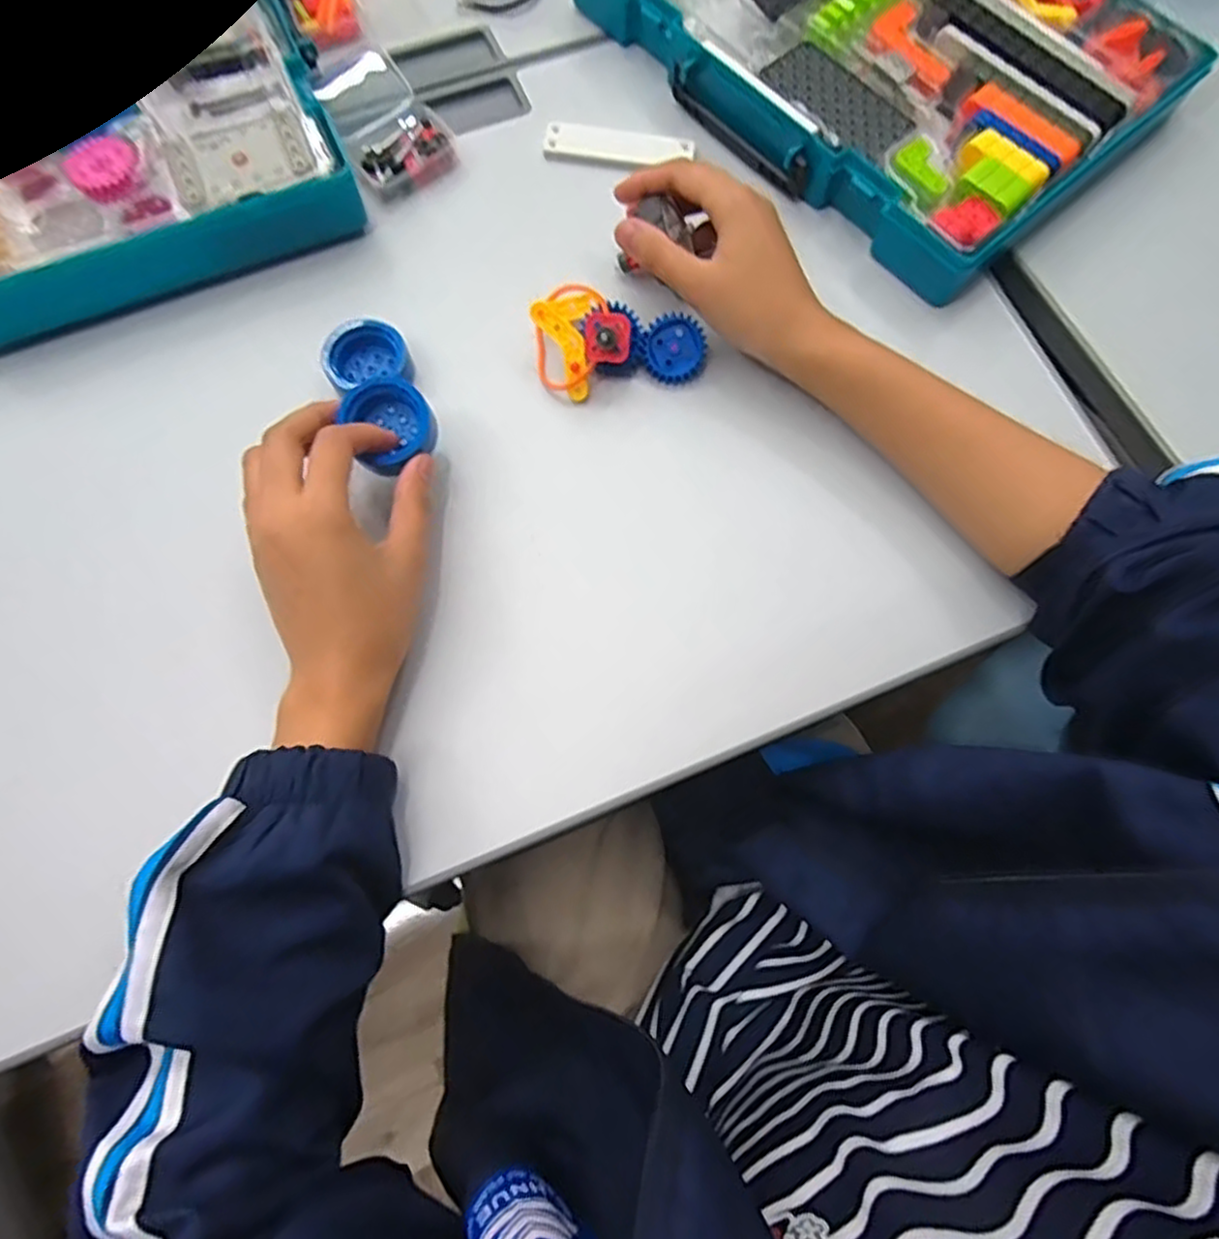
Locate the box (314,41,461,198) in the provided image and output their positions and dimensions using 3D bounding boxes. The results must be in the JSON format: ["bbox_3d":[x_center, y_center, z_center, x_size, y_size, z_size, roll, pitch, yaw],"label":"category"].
[{"bbox_3d":[-0.147,-0.327,0.456,0.063,0.031,0.092,-33,76,-10],"label":"box"}]

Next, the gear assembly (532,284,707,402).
[{"bbox_3d":[0.002,-0.161,0.408,0.104,0.038,0.064,19,74,5],"label":"gear assembly"}]

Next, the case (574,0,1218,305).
[{"bbox_3d":[0.178,-0.404,0.473,0.255,0.045,0.356,-42,79,-10],"label":"case"}]

